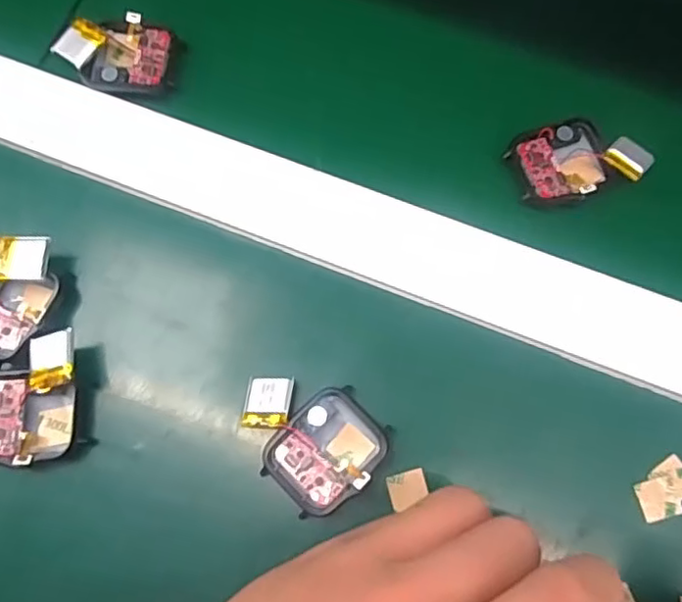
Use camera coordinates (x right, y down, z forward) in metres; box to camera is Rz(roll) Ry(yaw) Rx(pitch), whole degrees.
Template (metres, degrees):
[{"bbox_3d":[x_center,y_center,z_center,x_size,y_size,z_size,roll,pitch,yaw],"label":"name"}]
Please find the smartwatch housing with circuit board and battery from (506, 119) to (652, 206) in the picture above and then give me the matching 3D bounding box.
[{"bbox_3d":[0.108,-0.065,0.273,0.058,0.014,0.037,-14,75,-3],"label":"smartwatch housing with circuit board and battery"}]

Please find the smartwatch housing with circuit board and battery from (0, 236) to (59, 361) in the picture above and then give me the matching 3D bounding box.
[{"bbox_3d":[-0.139,-0.002,0.252,0.036,0.015,0.052,25,77,8],"label":"smartwatch housing with circuit board and battery"}]

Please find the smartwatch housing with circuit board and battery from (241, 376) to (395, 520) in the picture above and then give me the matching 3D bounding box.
[{"bbox_3d":[-0.013,0.052,0.241,0.046,0.009,0.058,-43,78,-10],"label":"smartwatch housing with circuit board and battery"}]

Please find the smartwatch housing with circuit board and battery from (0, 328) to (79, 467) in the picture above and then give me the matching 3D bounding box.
[{"bbox_3d":[-0.128,0.040,0.243,0.043,0.020,0.049,-1,75,1],"label":"smartwatch housing with circuit board and battery"}]

